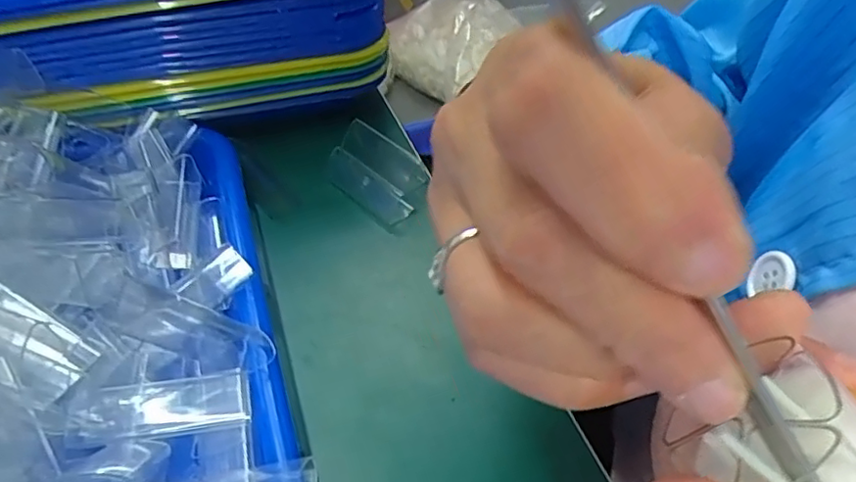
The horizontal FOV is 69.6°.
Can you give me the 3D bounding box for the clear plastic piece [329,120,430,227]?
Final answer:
[{"bbox_3d":[-0.029,-0.038,0.340,0.058,0.004,0.038,37,77,16],"label":"clear plastic piece"}]

